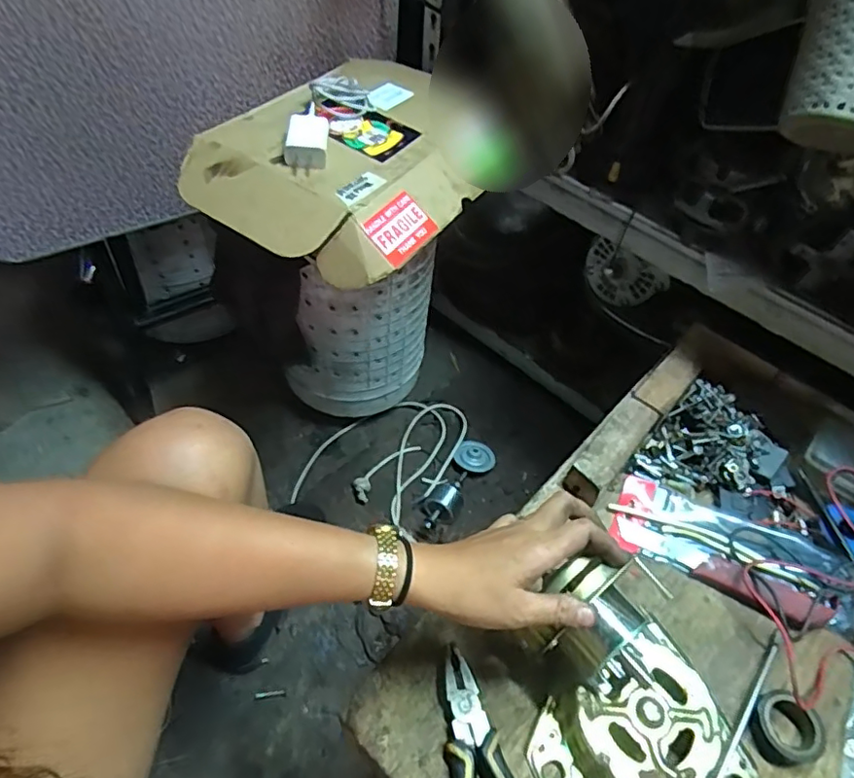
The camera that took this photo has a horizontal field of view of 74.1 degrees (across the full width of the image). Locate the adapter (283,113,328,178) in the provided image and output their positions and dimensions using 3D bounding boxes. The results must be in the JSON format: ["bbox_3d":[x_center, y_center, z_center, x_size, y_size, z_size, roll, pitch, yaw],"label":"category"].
[{"bbox_3d":[-0.123,-0.256,0.583,0.042,0.026,0.080,0,52,-4],"label":"adapter"}]

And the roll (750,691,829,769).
[{"bbox_3d":[0.288,0.270,0.451,0.047,0.019,0.049,2,52,-3],"label":"roll"}]

